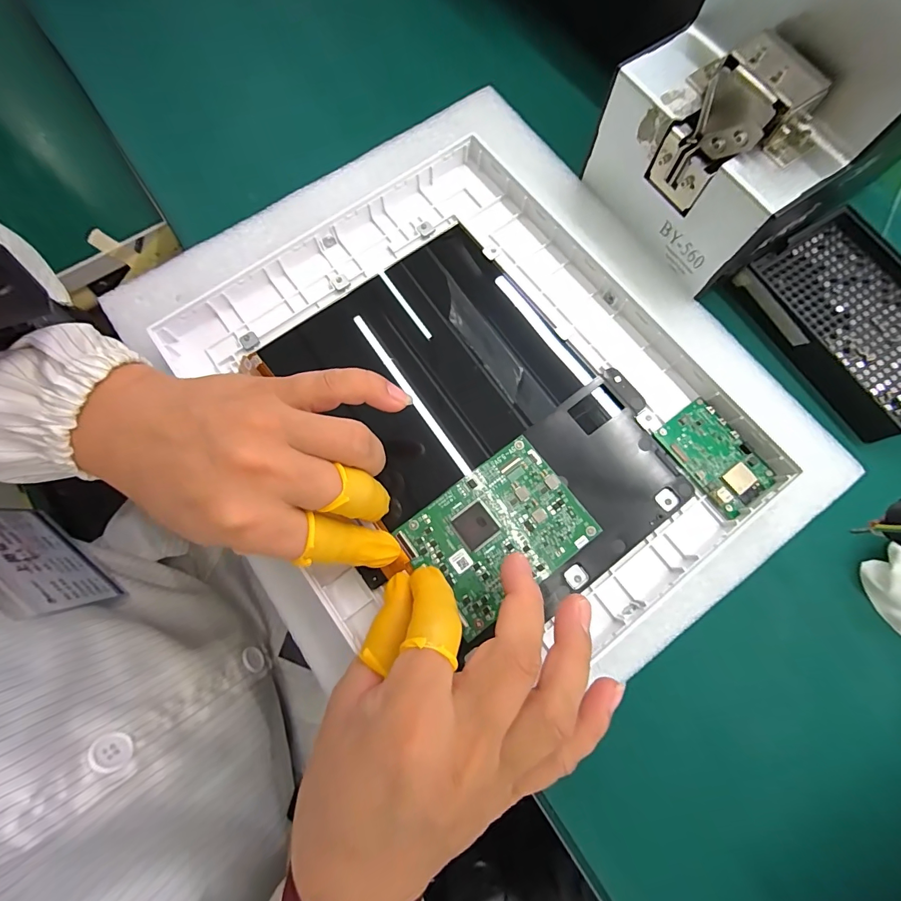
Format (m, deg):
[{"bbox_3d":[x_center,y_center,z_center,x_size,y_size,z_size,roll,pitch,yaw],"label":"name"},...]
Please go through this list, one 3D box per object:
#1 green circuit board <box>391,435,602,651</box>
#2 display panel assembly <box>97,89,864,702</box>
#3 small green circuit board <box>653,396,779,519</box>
[{"bbox_3d":[0.026,0.045,0.226,0.092,0.004,0.069,-37,81,-8],"label":"green circuit board"},{"bbox_3d":[0.008,-0.043,0.257,0.317,0.033,0.372,-34,81,-7],"label":"display panel assembly"},{"bbox_3d":[0.156,0.003,0.240,0.039,0.007,0.063,-35,81,-7],"label":"small green circuit board"}]

